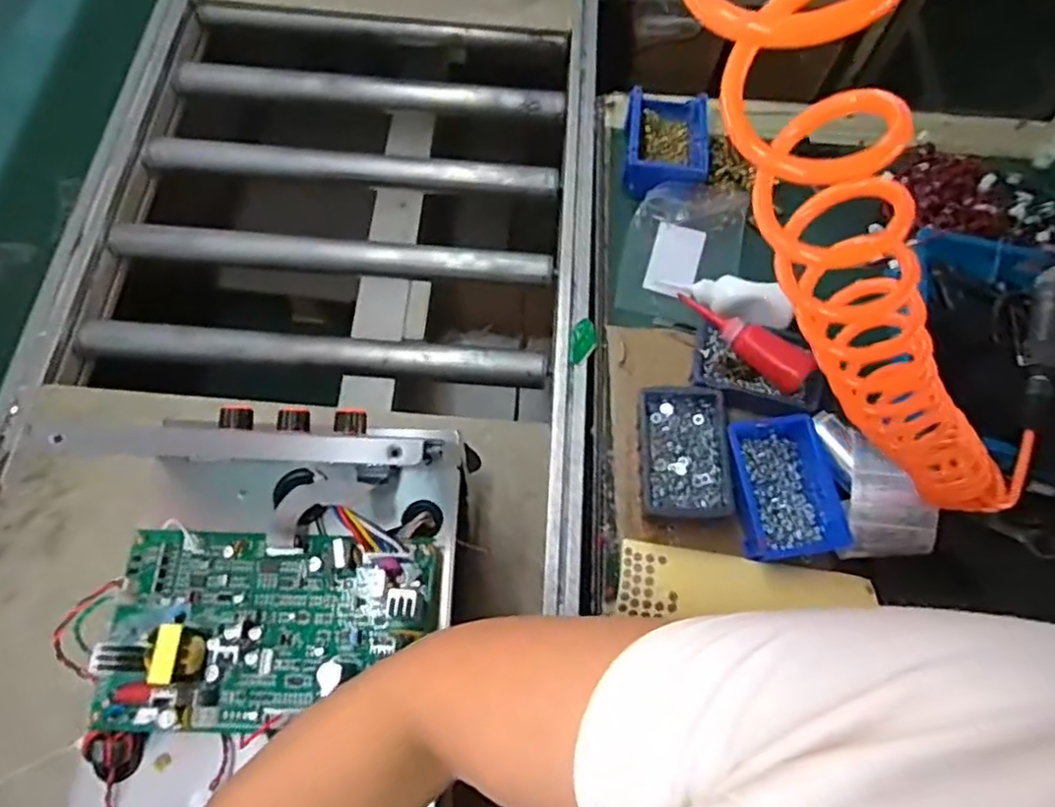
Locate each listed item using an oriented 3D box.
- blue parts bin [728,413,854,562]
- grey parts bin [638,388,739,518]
[{"bbox_3d":[0.278,0.092,0.717,0.113,0.051,0.148,-9,68,-5],"label":"blue parts bin"},{"bbox_3d":[0.168,0.057,0.725,0.096,0.044,0.146,-1,67,-2],"label":"grey parts bin"}]

